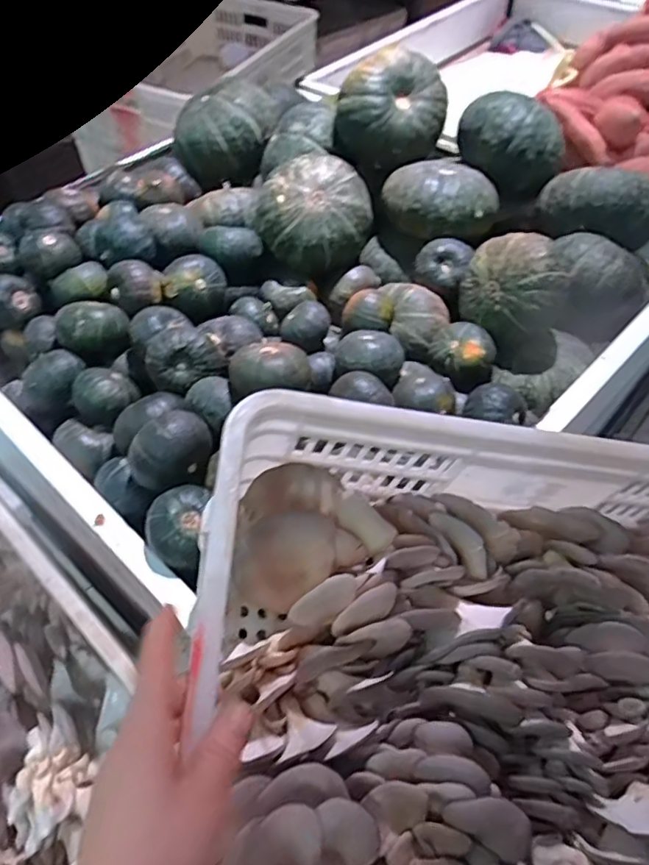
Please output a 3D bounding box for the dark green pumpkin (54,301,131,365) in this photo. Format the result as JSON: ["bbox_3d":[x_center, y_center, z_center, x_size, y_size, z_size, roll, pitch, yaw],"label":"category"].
[{"bbox_3d":[-0.323,-0.143,0.820,0.096,0.071,0.073,-15,54,-12],"label":"dark green pumpkin"}]

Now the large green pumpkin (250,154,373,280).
[{"bbox_3d":[-0.021,-0.357,0.952,0.184,0.145,0.182,-4,52,-4],"label":"large green pumpkin"}]

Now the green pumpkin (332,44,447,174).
[{"bbox_3d":[0.111,-0.528,0.964,0.159,0.141,0.116,-25,56,-19],"label":"green pumpkin"}]

